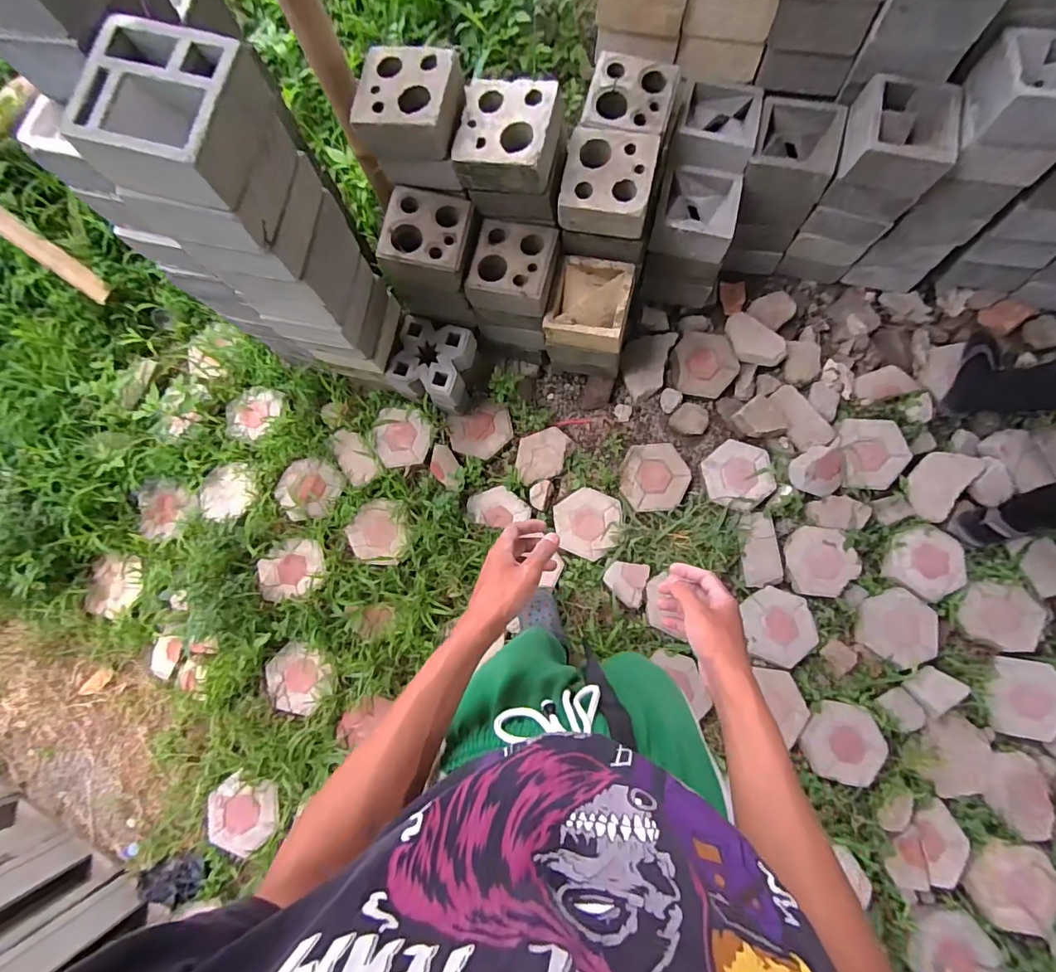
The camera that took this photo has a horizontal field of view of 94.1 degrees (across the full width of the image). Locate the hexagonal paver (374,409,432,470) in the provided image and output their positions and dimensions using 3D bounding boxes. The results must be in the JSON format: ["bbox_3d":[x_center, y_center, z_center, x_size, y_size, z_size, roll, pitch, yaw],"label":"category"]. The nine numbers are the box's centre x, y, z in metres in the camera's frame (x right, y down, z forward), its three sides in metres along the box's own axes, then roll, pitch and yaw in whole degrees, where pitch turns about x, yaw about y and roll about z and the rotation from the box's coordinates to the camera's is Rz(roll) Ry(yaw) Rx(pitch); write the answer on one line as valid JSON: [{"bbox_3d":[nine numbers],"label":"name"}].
[{"bbox_3d":[-0.391,-0.155,1.536,0.173,0.048,0.189,-9,79,1],"label":"hexagonal paver"}]

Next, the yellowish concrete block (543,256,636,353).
[{"bbox_3d":[0.163,-0.473,1.282,0.205,0.121,0.204,14,85,4],"label":"yellowish concrete block"}]

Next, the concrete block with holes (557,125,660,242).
[{"bbox_3d":[0.185,-0.701,1.150,0.207,0.092,0.190,10,80,5],"label":"concrete block with holes"}]

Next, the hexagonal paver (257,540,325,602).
[{"bbox_3d":[-0.698,0.245,1.445,0.196,0.050,0.186,-22,63,3],"label":"hexagonal paver"}]

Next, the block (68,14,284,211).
[{"bbox_3d":[-0.516,-0.538,0.713,0.196,0.108,0.210,14,80,6],"label":"block"}]

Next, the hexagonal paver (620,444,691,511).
[{"bbox_3d":[0.374,-0.025,1.452,0.192,0.033,0.192,-3,91,9],"label":"hexagonal paver"}]

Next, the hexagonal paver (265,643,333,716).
[{"bbox_3d":[-0.651,0.549,1.397,0.190,0.060,0.200,-37,79,-4],"label":"hexagonal paver"}]

